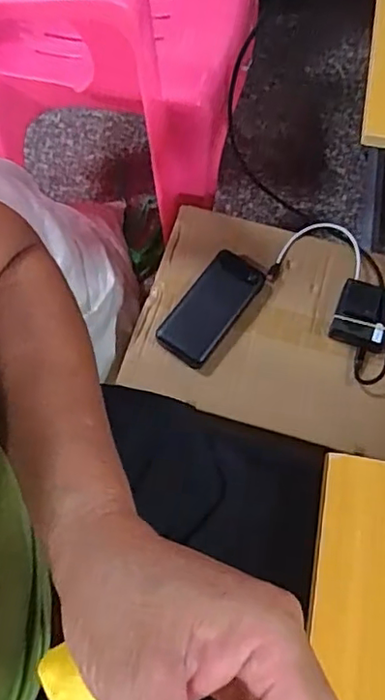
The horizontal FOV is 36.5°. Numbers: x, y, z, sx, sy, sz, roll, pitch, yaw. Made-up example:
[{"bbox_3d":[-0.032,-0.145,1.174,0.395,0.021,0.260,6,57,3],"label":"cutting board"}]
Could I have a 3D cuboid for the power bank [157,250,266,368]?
[{"bbox_3d":[0.025,-0.057,0.763,0.074,0.018,0.158,34,74,11],"label":"power bank"}]

